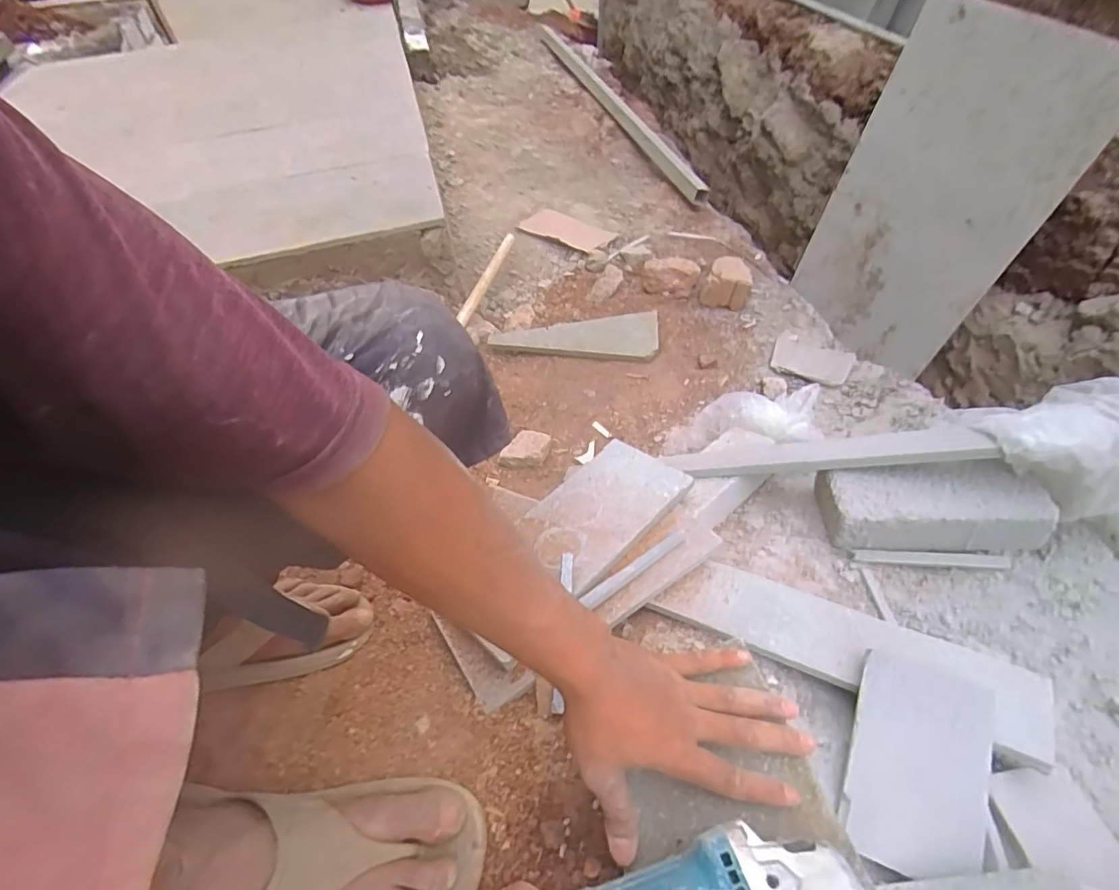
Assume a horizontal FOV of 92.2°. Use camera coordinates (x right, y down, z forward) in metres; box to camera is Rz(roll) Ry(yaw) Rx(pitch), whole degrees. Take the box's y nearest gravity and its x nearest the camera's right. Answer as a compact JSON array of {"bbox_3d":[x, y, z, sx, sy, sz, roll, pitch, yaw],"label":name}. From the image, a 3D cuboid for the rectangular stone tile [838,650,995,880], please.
[{"bbox_3d":[0.280,0.250,0.423,0.090,0.009,0.147,10,64,32],"label":"rectangular stone tile"}]

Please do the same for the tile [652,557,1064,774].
[{"bbox_3d":[0.253,0.178,0.498,0.314,0.021,0.077,15,51,30],"label":"tile"}]

